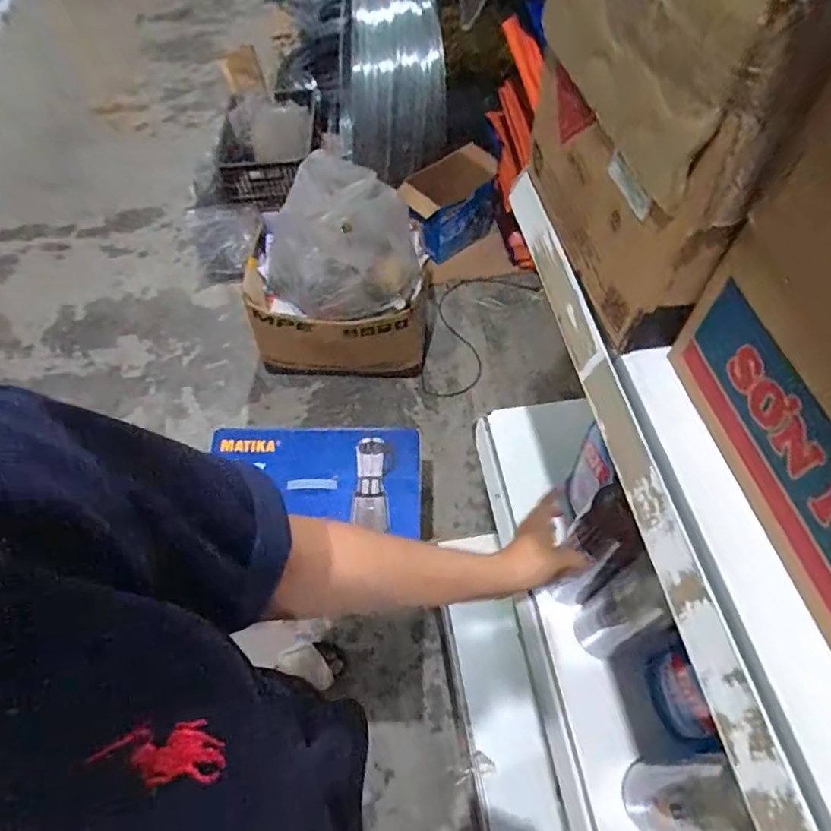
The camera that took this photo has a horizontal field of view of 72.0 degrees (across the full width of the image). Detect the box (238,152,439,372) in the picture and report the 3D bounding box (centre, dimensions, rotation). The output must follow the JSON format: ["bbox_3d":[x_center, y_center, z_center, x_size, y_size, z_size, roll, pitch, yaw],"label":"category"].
[{"bbox_3d":[-0.197,-0.343,1.479,0.462,0.516,0.338,-4,56,-3],"label":"box"}]

